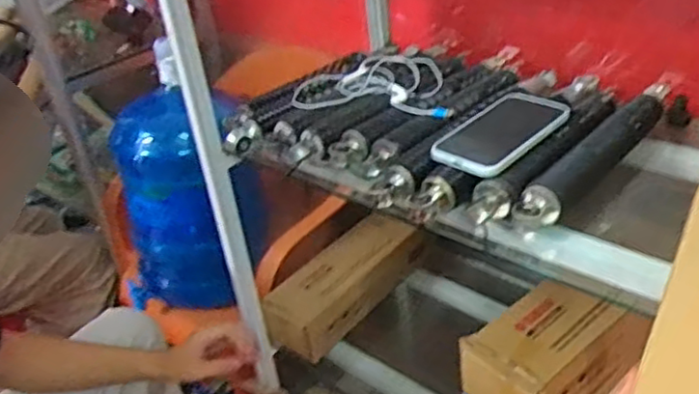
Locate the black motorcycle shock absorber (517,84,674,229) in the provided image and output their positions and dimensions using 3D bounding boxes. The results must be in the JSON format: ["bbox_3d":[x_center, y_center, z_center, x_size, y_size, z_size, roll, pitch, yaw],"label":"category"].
[{"bbox_3d":[0.276,-0.045,0.733,0.038,0.043,0.323,23,43,40],"label":"black motorcycle shock absorber"}]

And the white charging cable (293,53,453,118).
[{"bbox_3d":[0.039,-0.155,0.907,0.220,0.024,0.152,6,34,21],"label":"white charging cable"}]

